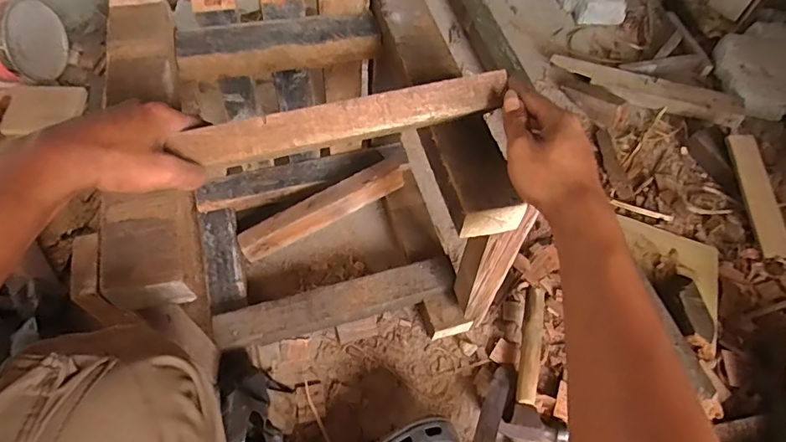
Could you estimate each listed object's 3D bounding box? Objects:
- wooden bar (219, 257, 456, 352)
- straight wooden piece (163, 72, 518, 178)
[{"bbox_3d":[-0.082,0.124,0.740,0.355,0.034,0.059,-12,60,-11],"label":"wooden bar"},{"bbox_3d":[-0.035,-0.088,0.429,0.279,0.026,0.031,-14,60,-9],"label":"straight wooden piece"}]

